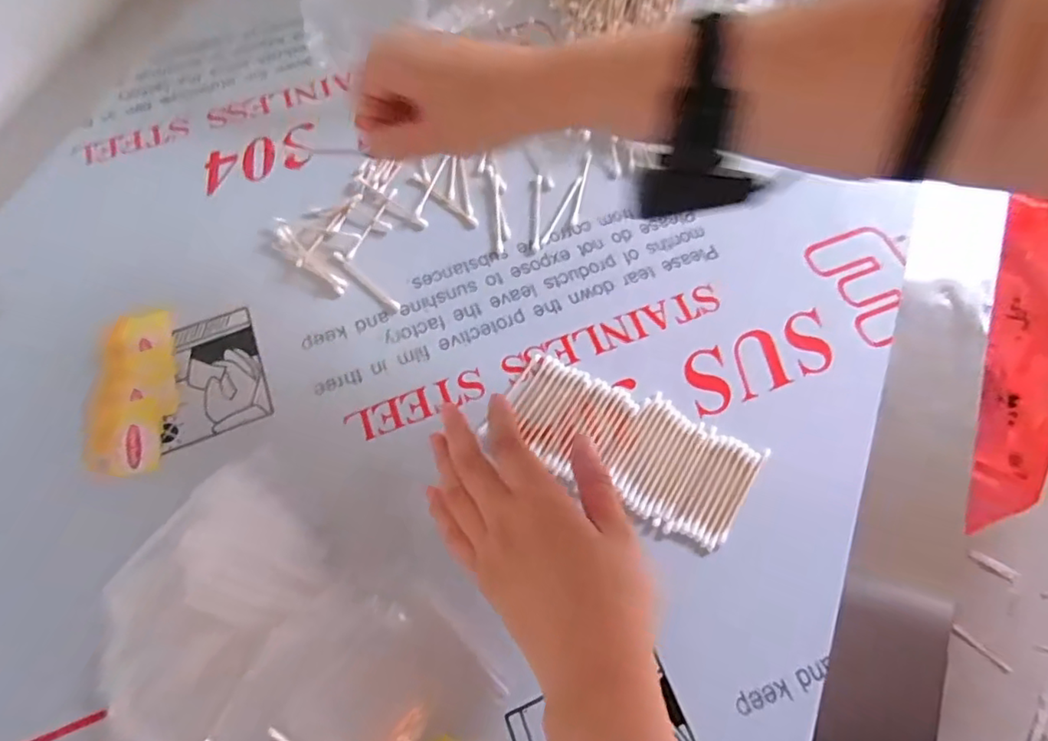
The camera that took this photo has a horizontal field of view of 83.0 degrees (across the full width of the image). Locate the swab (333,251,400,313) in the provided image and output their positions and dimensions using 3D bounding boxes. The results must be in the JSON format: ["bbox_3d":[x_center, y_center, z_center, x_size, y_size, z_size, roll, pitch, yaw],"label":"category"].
[{"bbox_3d":[-0.117,-0.066,0.438,0.069,0.004,0.008,41,74,17],"label":"swab"}]

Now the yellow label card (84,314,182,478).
[{"bbox_3d":[-0.267,0.012,0.404,0.056,0.009,0.117,-7,65,-3],"label":"yellow label card"}]

